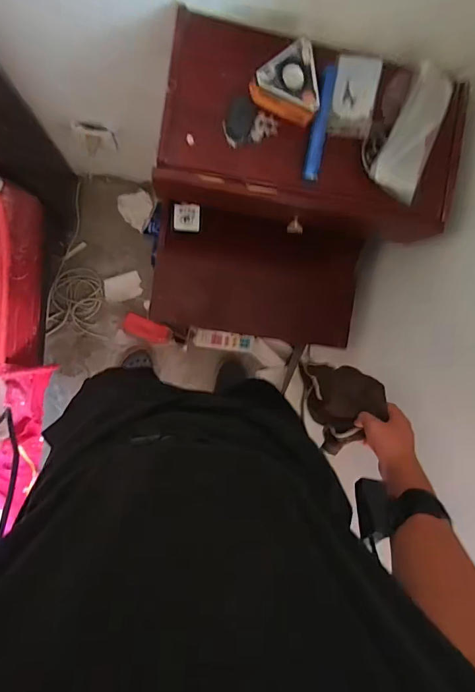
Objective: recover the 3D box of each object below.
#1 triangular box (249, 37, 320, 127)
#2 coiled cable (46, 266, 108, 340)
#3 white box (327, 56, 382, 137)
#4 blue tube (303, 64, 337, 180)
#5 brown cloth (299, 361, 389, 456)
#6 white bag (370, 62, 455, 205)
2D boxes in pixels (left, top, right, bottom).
[{"bbox_3d":[0.060,-0.341,0.530,0.083,0.039,0.087,-1,90,-8],"label":"triangular box"},{"bbox_3d":[-0.465,-0.128,1.179,0.147,0.032,0.196,7,89,-8],"label":"coiled cable"},{"bbox_3d":[0.161,-0.343,0.558,0.058,0.017,0.104,10,89,-8],"label":"white box"},{"bbox_3d":[0.113,-0.303,0.549,0.022,0.016,0.149,11,89,-8],"label":"blue tube"},{"bbox_3d":[0.166,0.102,0.660,0.098,0.121,0.132,5,89,-8],"label":"brown cloth"},{"bbox_3d":[0.248,-0.296,0.556,0.069,0.019,0.188,26,87,-7],"label":"white bag"}]

